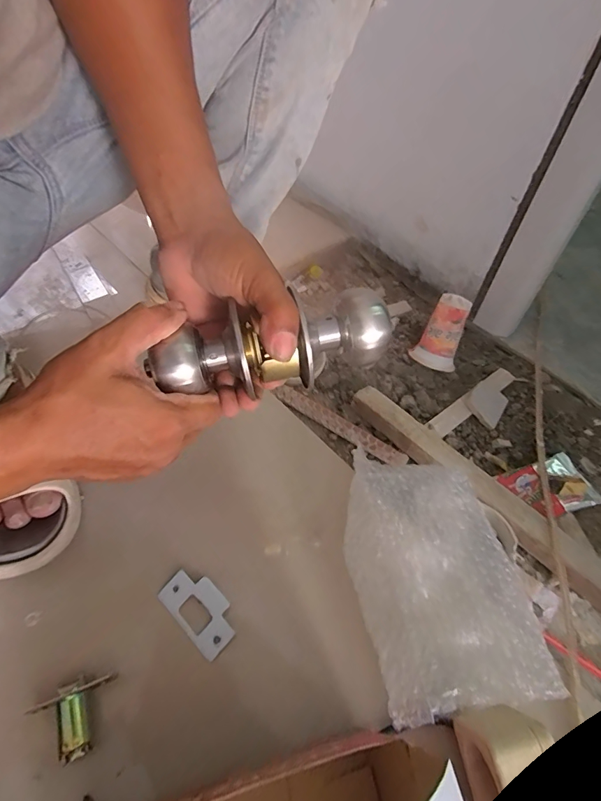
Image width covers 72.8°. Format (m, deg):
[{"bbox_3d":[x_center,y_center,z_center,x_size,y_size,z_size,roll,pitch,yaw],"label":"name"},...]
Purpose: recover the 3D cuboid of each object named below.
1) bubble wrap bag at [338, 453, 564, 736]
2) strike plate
[{"bbox_3d":[0.106,0.126,0.330,0.128,0.050,0.202,-1,49,-7],"label":"bubble wrap bag"},{"bbox_3d":[-0.083,0.171,0.335,0.070,0.005,0.038,38,55,24],"label":"strike plate"}]

